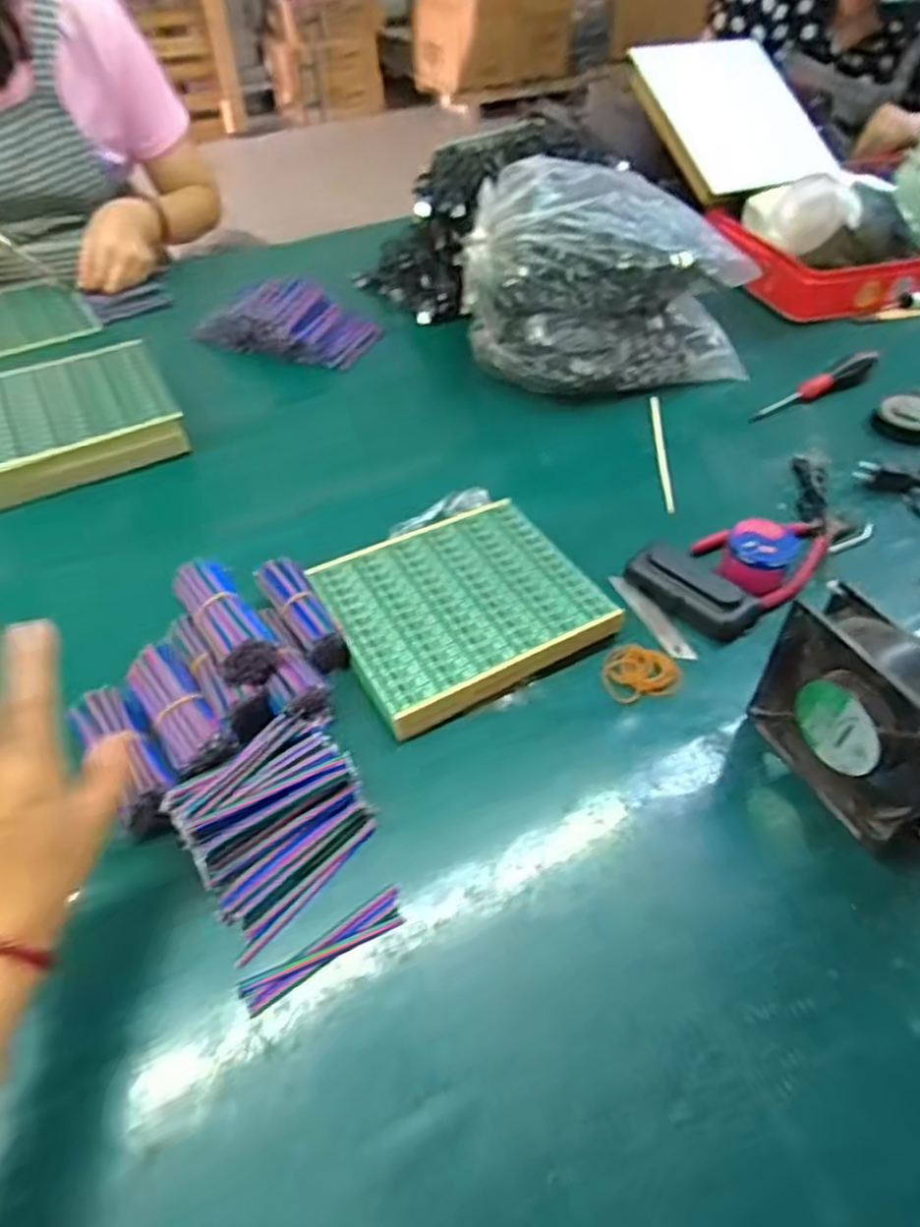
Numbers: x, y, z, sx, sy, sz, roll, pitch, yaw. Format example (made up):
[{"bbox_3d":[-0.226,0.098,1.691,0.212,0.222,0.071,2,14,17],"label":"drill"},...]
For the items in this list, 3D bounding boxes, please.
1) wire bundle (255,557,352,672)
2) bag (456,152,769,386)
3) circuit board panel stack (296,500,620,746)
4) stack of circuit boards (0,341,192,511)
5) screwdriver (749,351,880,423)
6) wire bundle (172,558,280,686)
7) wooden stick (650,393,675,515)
[{"bbox_3d":[-0.122,0.001,0.574,0.033,0.034,0.108,-26,54,-21],"label":"wire bundle"},{"bbox_3d":[0.153,-0.357,0.790,0.287,0.181,0.153,-10,50,-8],"label":"bag"},{"bbox_3d":[0.000,-0.009,0.584,0.192,0.022,0.172,-22,53,-18],"label":"circuit board panel stack"},{"bbox_3d":[-0.394,-0.193,0.736,0.202,0.039,0.180,-25,54,-20],"label":"stack of circuit boards"},{"bbox_3d":[0.383,-0.244,0.800,0.159,0.020,0.035,-27,53,-2],"label":"screwdriver"},{"bbox_3d":[-0.168,0.003,0.529,0.039,0.033,0.103,-28,55,-22],"label":"wire bundle"},{"bbox_3d":[0.203,-0.163,0.740,0.010,0.007,0.182,4,49,3],"label":"wooden stick"}]

